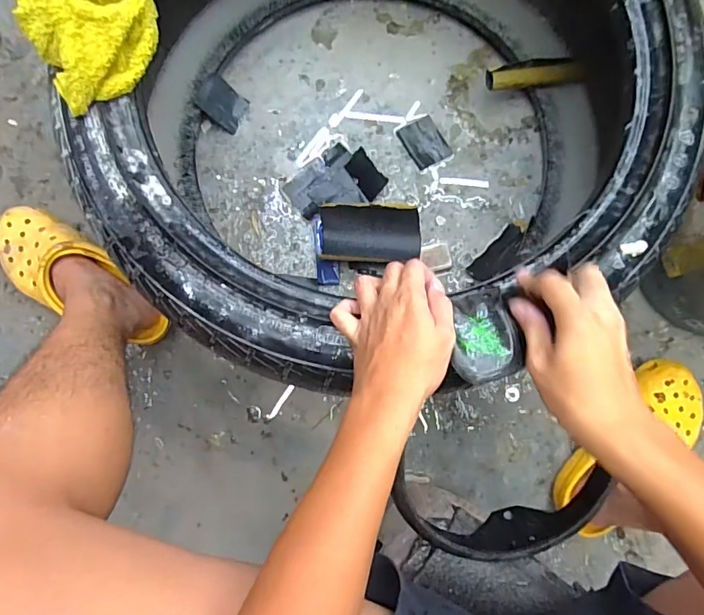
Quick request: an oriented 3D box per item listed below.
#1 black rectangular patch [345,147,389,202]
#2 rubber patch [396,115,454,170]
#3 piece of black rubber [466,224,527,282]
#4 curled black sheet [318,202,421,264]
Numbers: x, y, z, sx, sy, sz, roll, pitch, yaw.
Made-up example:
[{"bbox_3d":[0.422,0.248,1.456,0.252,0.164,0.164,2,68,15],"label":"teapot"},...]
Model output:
[{"bbox_3d":[0.022,-0.194,0.679,0.013,0.047,0.066,-40,92,-34],"label":"black rectangular patch"},{"bbox_3d":[0.110,-0.251,0.709,0.058,0.005,0.074,-28,84,-4],"label":"rubber patch"},{"bbox_3d":[0.215,-0.077,0.663,0.104,0.066,0.008,-43,123,-7],"label":"piece of black rubber"},{"bbox_3d":[0.025,-0.102,0.648,0.136,0.028,0.080,1,108,7],"label":"curled black sheet"}]

